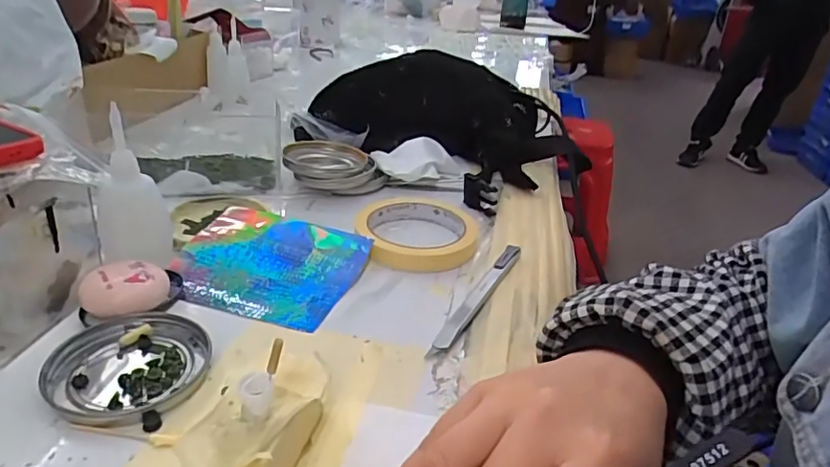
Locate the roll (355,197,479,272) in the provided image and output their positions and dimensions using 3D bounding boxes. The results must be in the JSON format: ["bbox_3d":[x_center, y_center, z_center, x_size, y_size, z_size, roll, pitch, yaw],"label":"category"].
[{"bbox_3d":[0.002,-0.002,0.449,0.094,0.016,0.098,4,28,-2],"label":"roll"}]

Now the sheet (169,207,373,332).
[{"bbox_3d":[-0.106,0.019,0.392,0.122,0.016,0.102,13,29,16],"label":"sheet"}]

